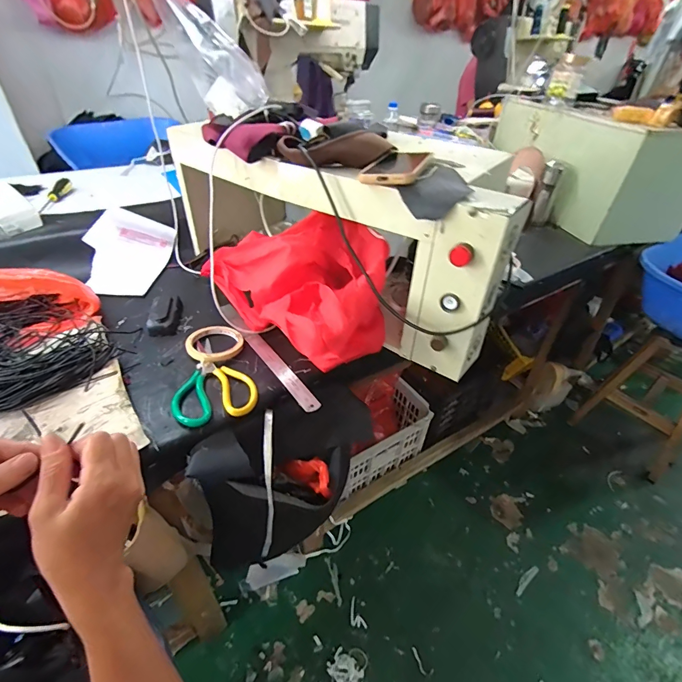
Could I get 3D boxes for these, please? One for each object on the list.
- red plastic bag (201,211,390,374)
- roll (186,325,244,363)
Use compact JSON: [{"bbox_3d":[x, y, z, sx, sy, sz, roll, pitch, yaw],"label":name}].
[{"bbox_3d":[-0.053,-0.101,0.647,0.230,0.174,0.322,-30,49,-34],"label":"red plastic bag"},{"bbox_3d":[-0.220,0.002,0.662,0.092,0.012,0.096,2,39,-1],"label":"roll"}]

